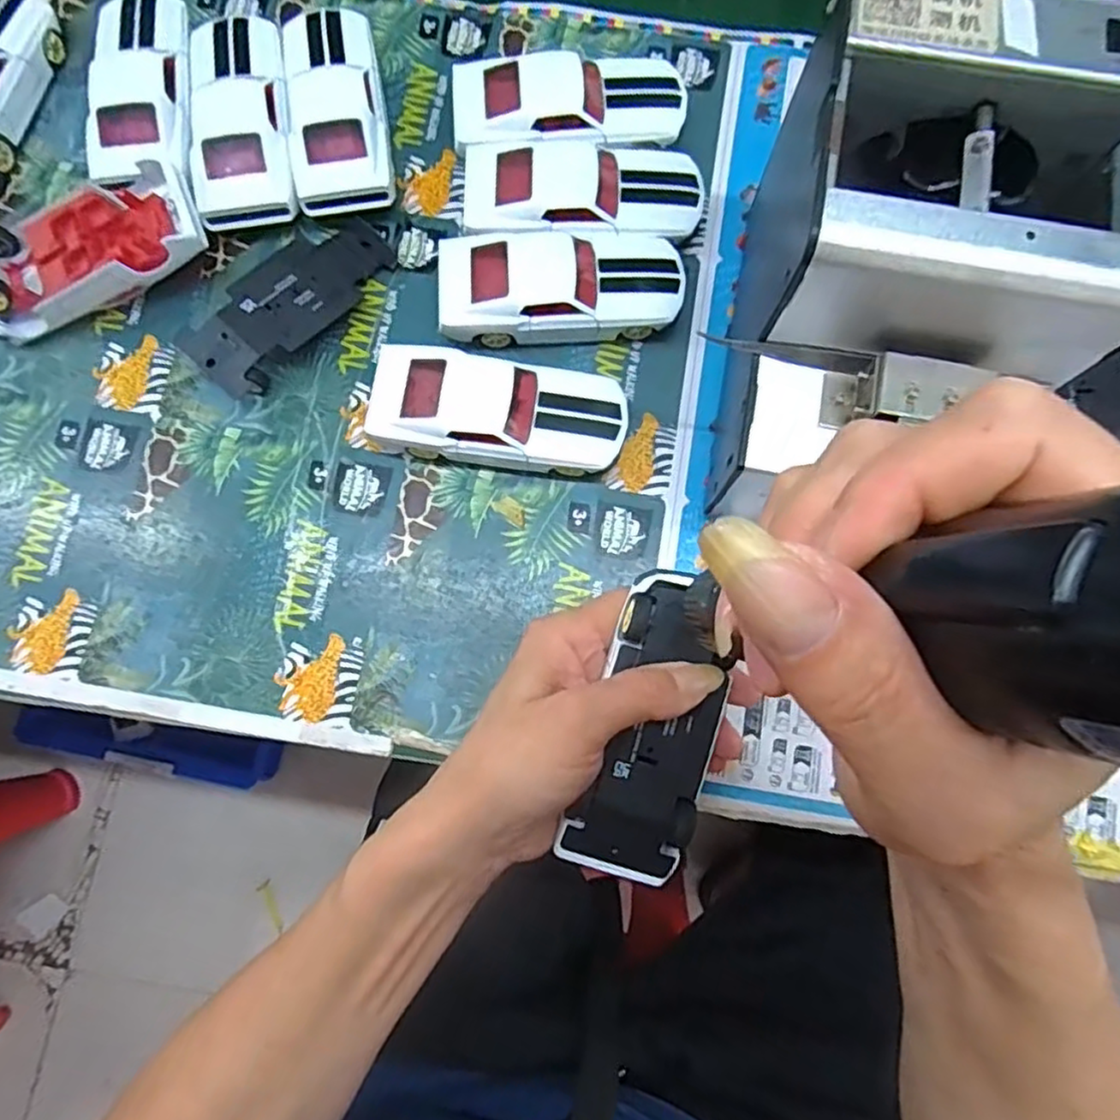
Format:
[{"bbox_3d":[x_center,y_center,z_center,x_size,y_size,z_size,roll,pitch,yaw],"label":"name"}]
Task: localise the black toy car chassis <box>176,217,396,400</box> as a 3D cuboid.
[{"bbox_3d":[-0.146,-0.142,0.366,0.049,0.025,0.120,42,83,8],"label":"black toy car chassis"}]

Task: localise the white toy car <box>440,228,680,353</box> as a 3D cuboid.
[{"bbox_3d":[0.000,-0.145,0.362,0.129,0.036,0.054,-1,79,0],"label":"white toy car"}]

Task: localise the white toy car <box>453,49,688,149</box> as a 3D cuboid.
[{"bbox_3d":[0.005,-0.254,0.381,0.130,0.036,0.060,-3,79,0],"label":"white toy car"}]

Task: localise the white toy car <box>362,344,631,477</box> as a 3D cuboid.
[{"bbox_3d":[-0.031,-0.075,0.348,0.127,0.035,0.053,7,80,2],"label":"white toy car"}]

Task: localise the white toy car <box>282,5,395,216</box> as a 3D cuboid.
[{"bbox_3d":[-0.126,-0.256,0.384,0.049,0.032,0.131,-9,79,-1],"label":"white toy car"}]

